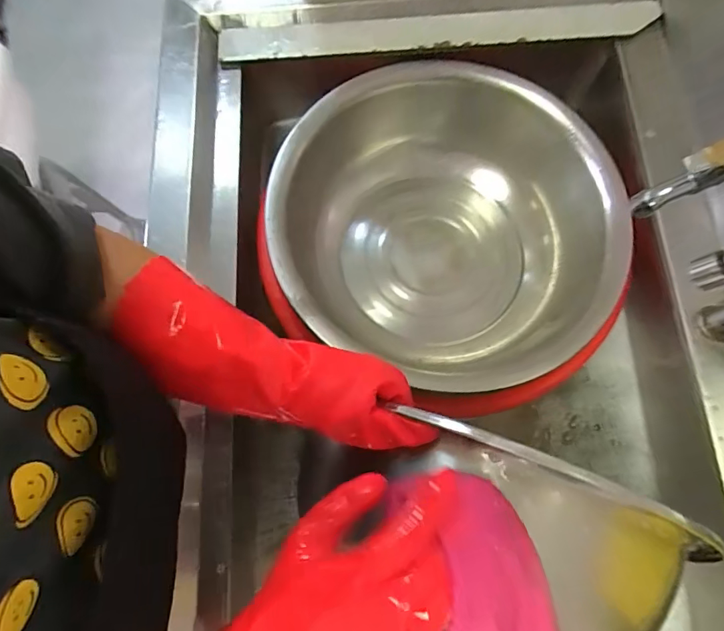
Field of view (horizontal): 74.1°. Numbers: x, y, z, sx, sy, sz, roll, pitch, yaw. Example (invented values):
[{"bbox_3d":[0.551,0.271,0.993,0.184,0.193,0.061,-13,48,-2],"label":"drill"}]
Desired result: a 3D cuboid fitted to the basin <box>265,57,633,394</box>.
[{"bbox_3d":[0.113,-0.110,0.664,0.427,0.176,0.431,0,75,1],"label":"basin"}]

